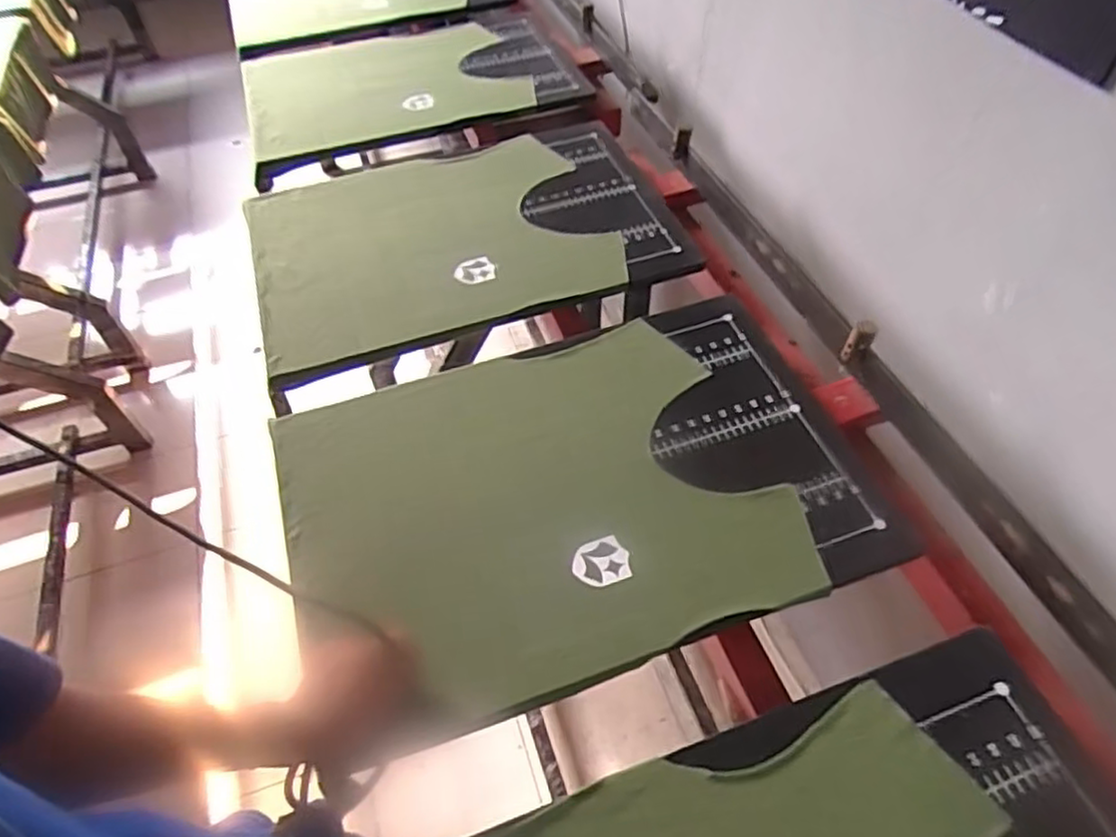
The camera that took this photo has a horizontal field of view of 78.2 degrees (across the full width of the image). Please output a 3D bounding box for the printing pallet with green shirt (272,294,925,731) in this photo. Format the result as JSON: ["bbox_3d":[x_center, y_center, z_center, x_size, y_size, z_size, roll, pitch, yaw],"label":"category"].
[{"bbox_3d":[0.017,0.066,0.736,0.582,0.024,0.396,-18,54,-9],"label":"printing pallet with green shirt"}]

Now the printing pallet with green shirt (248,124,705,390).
[{"bbox_3d":[-0.139,-0.282,1.012,0.597,0.026,0.402,-18,54,-10],"label":"printing pallet with green shirt"}]

